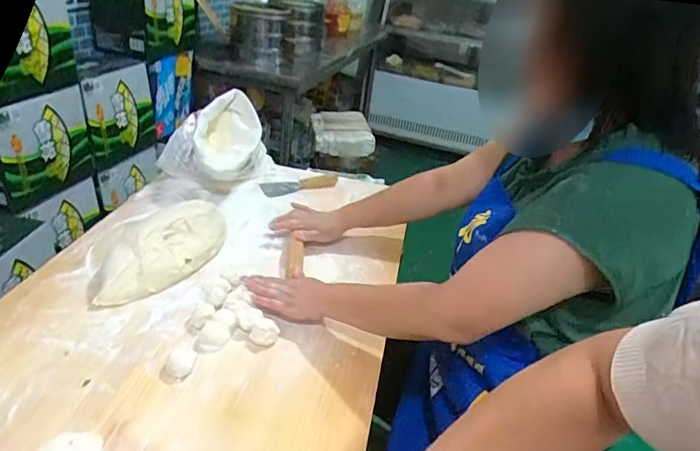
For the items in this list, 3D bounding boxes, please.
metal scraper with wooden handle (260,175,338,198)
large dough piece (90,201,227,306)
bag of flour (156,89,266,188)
[{"bbox_3d":[-0.123,-0.100,1.204,0.191,0.028,0.071,-8,35,-24],"label":"metal scraper with wooden handle"},{"bbox_3d":[-0.326,0.043,0.865,0.113,0.086,0.279,27,49,28],"label":"large dough piece"},{"bbox_3d":[-0.335,-0.189,1.123,0.232,0.176,0.192,14,32,10],"label":"bag of flour"}]

